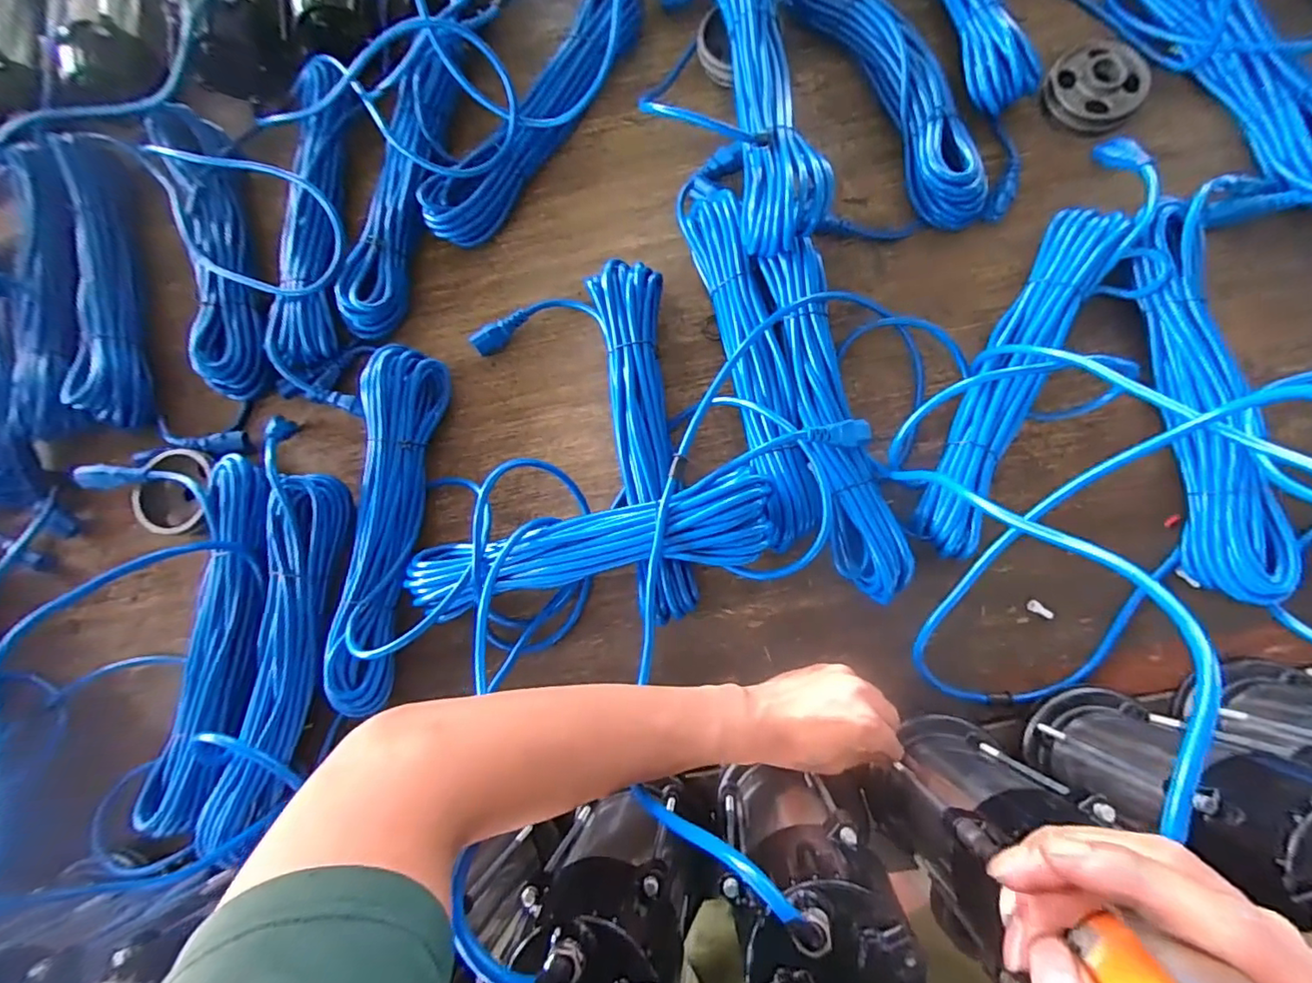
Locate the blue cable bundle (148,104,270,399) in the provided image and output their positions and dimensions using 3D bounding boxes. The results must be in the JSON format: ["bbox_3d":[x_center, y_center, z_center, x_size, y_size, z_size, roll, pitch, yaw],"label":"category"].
[{"bbox_3d":[-0.479,-0.267,0.599,0.078,0.035,0.353,-20,79,2],"label":"blue cable bundle"}]

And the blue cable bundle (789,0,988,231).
[{"bbox_3d":[0.240,-0.422,0.573,0.084,0.049,0.350,-25,79,1],"label":"blue cable bundle"}]

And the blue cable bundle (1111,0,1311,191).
[{"bbox_3d":[0.558,-0.413,0.535,0.071,0.060,0.329,-26,82,2],"label":"blue cable bundle"}]

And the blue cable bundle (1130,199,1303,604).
[{"bbox_3d":[0.473,-0.081,0.487,0.069,0.053,0.347,-8,80,5],"label":"blue cable bundle"}]

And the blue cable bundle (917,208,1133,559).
[{"bbox_3d":[0.319,-0.103,0.502,0.063,0.067,0.345,29,85,10],"label":"blue cable bundle"}]

